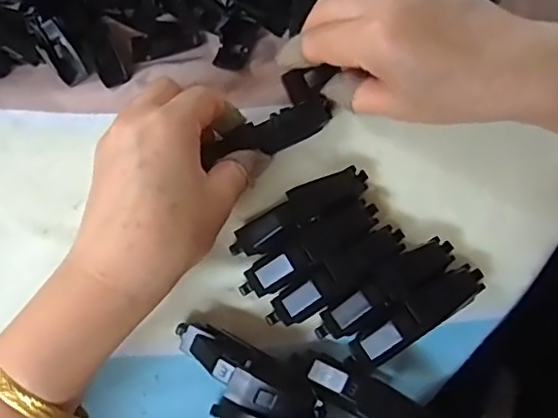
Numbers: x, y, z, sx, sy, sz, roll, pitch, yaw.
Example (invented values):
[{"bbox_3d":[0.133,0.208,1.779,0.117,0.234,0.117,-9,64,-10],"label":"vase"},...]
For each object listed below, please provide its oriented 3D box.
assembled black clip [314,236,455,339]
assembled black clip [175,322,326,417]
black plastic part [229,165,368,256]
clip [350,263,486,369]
[{"bbox_3d":[0.055,0.040,0.301,0.080,0.019,0.018,-33,74,-9],"label":"assembled black clip"},{"bbox_3d":[-0.016,0.079,0.287,0.079,0.019,0.026,26,74,9],"label":"assembled black clip"},{"bbox_3d":[0.012,0.002,0.317,0.079,0.014,0.021,-31,74,-9],"label":"black plastic part"},{"bbox_3d":[0.070,0.052,0.297,0.075,0.020,0.019,-32,74,-9],"label":"clip"}]

